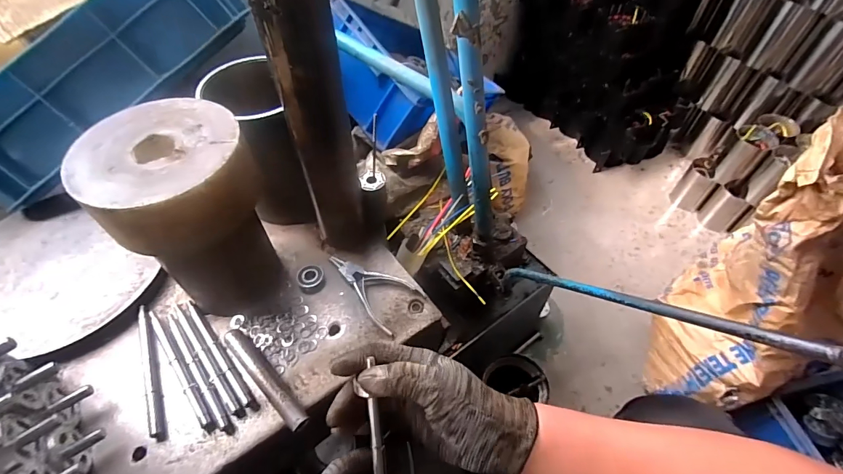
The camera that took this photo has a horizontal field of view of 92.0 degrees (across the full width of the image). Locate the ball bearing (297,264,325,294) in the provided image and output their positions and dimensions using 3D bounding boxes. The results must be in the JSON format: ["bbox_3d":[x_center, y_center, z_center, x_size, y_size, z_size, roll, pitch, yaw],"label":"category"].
[{"bbox_3d":[-0.144,0.055,0.533,0.034,0.016,0.034,0,52,0],"label":"ball bearing"}]

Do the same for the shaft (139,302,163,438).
[{"bbox_3d":[-0.308,0.146,0.461,0.012,0.009,0.160,-21,55,-15],"label":"shaft"}]

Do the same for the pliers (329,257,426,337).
[{"bbox_3d":[-0.067,0.061,0.520,0.127,0.016,0.067,31,58,22],"label":"pliers"}]

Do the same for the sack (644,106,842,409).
[{"bbox_3d":[0.667,0.080,0.716,0.287,0.501,0.385,29,58,20],"label":"sack"}]

